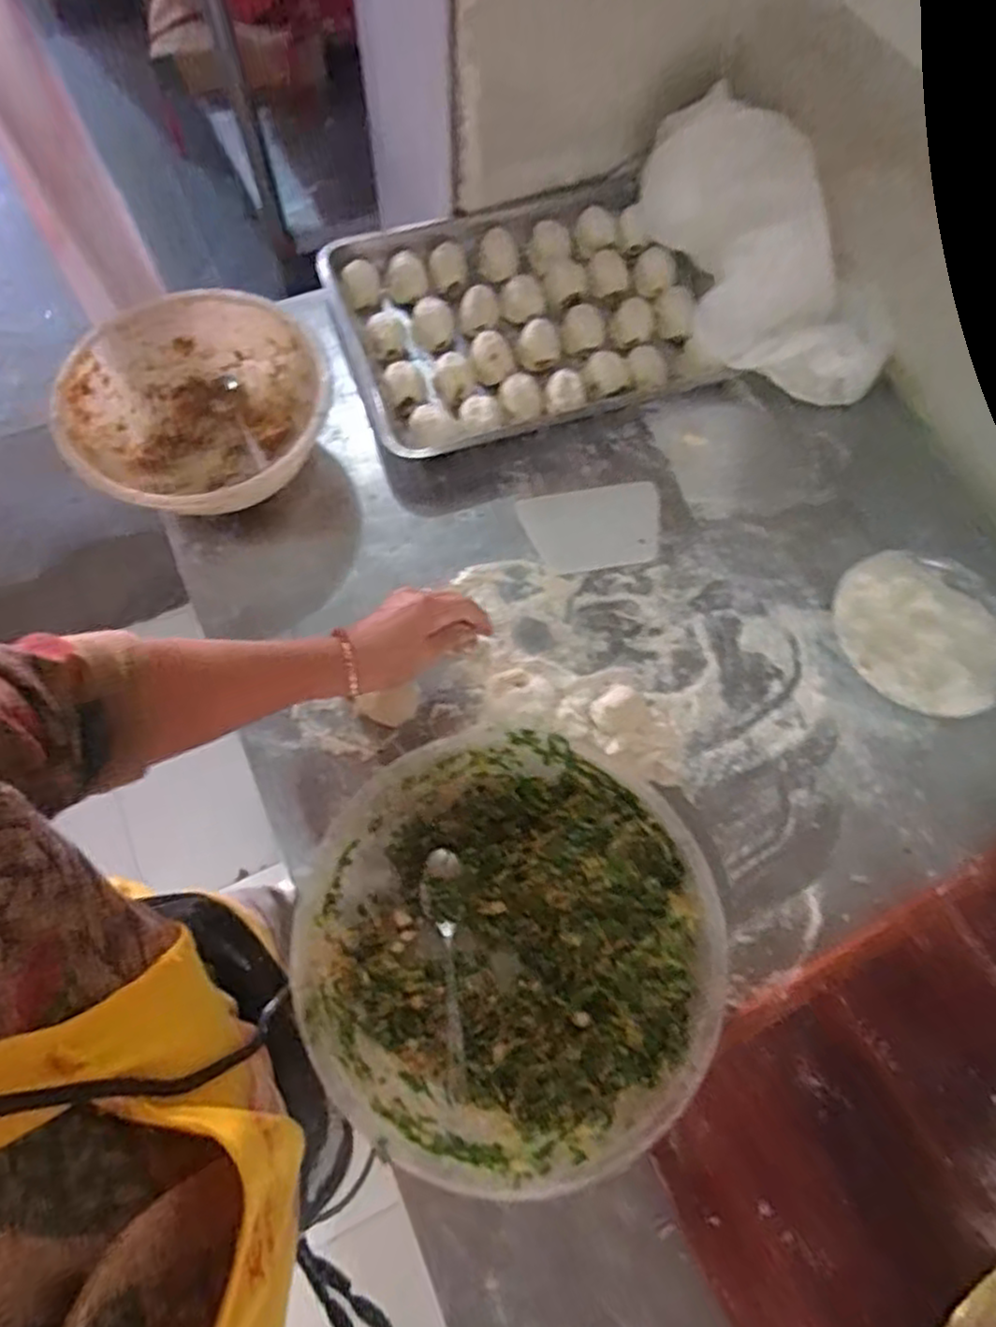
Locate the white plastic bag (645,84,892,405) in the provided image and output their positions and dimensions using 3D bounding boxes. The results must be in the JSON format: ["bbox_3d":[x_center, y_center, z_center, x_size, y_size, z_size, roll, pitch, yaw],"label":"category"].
[{"bbox_3d":[0.282,-0.459,0.766,0.155,0.137,0.377,-23,83,-12],"label":"white plastic bag"}]

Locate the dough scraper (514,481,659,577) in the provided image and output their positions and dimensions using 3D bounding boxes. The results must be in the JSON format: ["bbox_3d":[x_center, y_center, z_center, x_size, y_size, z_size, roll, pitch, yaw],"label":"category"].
[{"bbox_3d":[0.101,-0.143,0.738,0.144,0.004,0.096,-8,71,-1],"label":"dough scraper"}]

